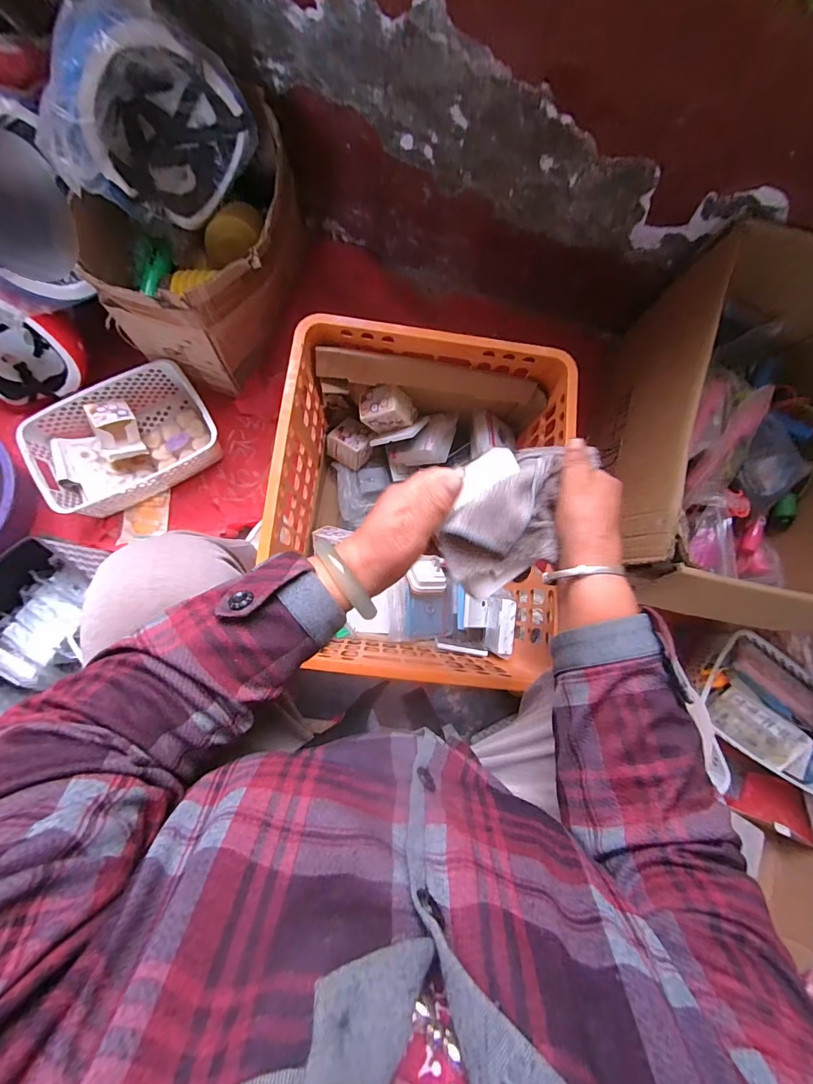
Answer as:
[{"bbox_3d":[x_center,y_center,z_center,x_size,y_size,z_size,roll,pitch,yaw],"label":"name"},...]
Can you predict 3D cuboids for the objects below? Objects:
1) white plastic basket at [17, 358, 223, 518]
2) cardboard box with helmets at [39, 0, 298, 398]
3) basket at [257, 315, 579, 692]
[{"bbox_3d":[-0.505,-0.183,0.774,0.298,0.094,0.199,-29,85,-8],"label":"white plastic basket"},{"bbox_3d":[-0.330,-0.494,0.650,0.262,0.374,0.347,13,81,-2],"label":"cardboard box with helmets"},{"bbox_3d":[0.010,-0.046,0.681,0.397,0.265,0.467,8,81,-3],"label":"basket"}]

